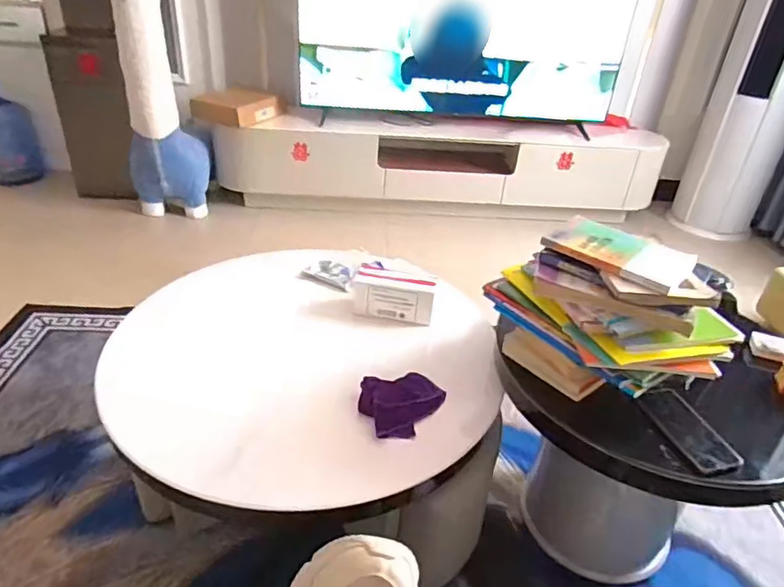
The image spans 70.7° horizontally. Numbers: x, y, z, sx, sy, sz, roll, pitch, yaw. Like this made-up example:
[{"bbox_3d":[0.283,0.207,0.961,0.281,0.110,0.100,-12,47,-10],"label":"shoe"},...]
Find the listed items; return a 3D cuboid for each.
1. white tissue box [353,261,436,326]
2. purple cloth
[{"bbox_3d":[0.007,0.000,1.230,0.174,0.083,0.104,10,32,8],"label":"white tissue box"},{"bbox_3d":[0.024,0.195,0.977,0.155,0.059,0.112,-11,33,-26],"label":"purple cloth"}]

